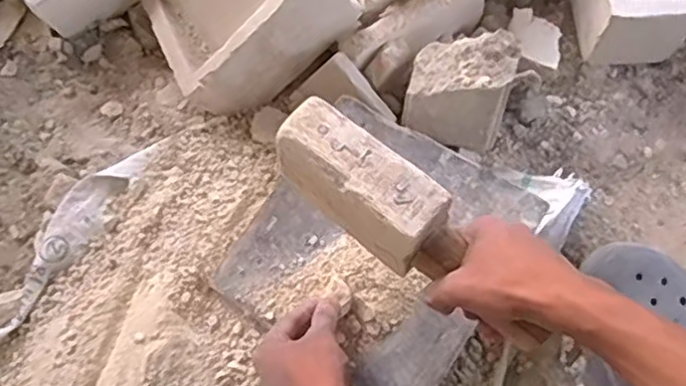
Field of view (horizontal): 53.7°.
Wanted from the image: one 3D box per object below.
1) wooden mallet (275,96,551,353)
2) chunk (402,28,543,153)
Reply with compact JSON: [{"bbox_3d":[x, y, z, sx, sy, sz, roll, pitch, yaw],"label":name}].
[{"bbox_3d":[0.047,0.028,0.520,0.243,0.076,0.062,42,72,5],"label":"wooden mallet"},{"bbox_3d":[0.133,-0.115,0.743,0.116,0.075,0.111,17,74,10],"label":"chunk"}]

